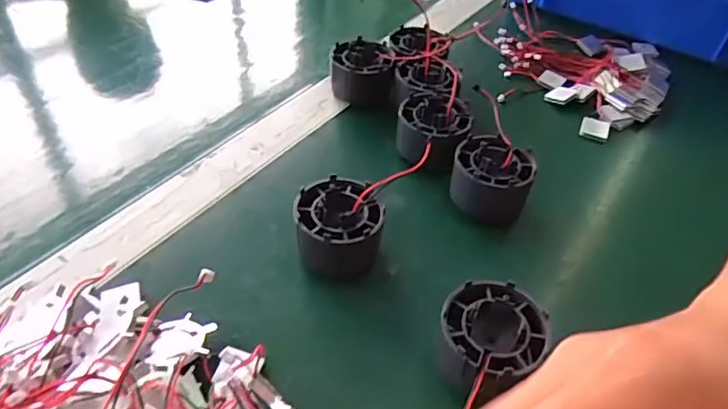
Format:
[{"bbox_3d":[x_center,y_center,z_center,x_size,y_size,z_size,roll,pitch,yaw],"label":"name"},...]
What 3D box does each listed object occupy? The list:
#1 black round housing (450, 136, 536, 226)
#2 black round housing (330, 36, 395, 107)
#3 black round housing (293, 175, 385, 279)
[{"bbox_3d":[0.083,-0.015,0.358,0.049,0.041,0.050,2,44,-2],"label":"black round housing"},{"bbox_3d":[-0.002,-0.107,0.445,0.050,0.040,0.049,0,44,-5],"label":"black round housing"},{"bbox_3d":[-0.015,0.014,0.321,0.050,0.039,0.050,2,44,-2],"label":"black round housing"}]

